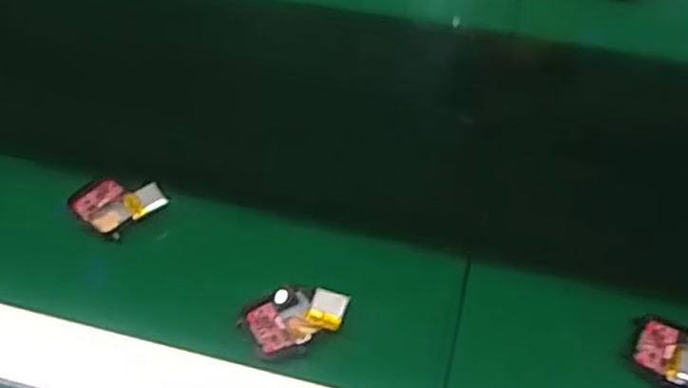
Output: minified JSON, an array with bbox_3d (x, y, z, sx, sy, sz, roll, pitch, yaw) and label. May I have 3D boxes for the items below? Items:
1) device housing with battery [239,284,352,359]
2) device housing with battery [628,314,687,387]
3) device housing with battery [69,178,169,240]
[{"bbox_3d":[-0.026,0.068,0.402,0.054,0.012,0.038,-27,57,-18],"label":"device housing with battery"},{"bbox_3d":[0.176,0.087,0.385,0.043,0.006,0.039,19,56,15],"label":"device housing with battery"},{"bbox_3d":[-0.141,0.005,0.452,0.049,0.016,0.044,36,62,25],"label":"device housing with battery"}]

